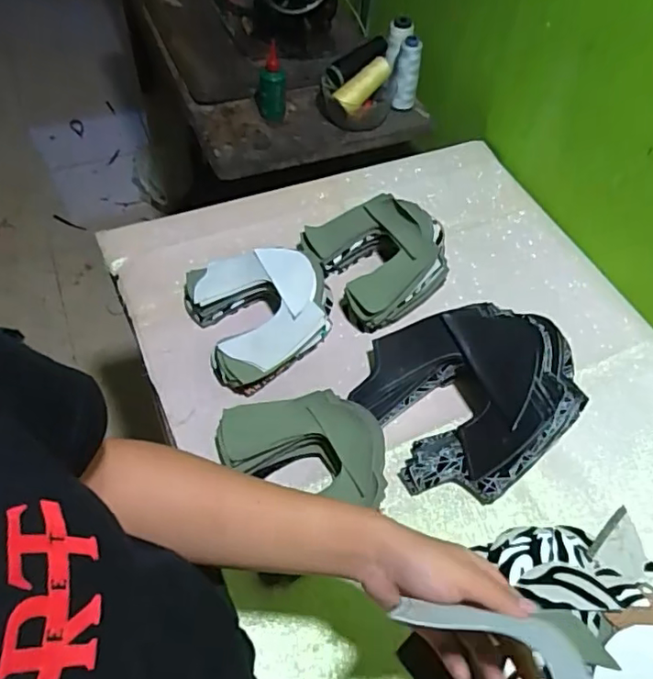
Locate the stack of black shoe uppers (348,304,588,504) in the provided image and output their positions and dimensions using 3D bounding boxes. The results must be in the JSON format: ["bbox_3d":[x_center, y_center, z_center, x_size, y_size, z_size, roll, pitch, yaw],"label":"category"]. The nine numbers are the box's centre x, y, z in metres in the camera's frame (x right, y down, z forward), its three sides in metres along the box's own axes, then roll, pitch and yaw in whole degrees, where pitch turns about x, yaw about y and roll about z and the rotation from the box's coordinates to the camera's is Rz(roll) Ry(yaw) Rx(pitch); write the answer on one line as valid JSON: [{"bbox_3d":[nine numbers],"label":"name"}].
[{"bbox_3d":[0.152,0.043,0.609,0.227,0.091,0.207,-35,64,-25],"label":"stack of black shoe uppers"}]

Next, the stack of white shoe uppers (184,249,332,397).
[{"bbox_3d":[-0.071,-0.040,0.673,0.166,0.057,0.170,-19,58,-17],"label":"stack of white shoe uppers"}]

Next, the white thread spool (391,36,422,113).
[{"bbox_3d":[0.135,-0.435,0.949,0.036,0.131,0.033,13,55,5],"label":"white thread spool"}]

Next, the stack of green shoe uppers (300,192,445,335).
[{"bbox_3d":[0.068,-0.115,0.730,0.153,0.078,0.170,-27,61,-21],"label":"stack of green shoe uppers"}]

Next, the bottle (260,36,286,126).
[{"bbox_3d":[-0.089,-0.405,0.908,0.049,0.126,0.038,0,54,-4],"label":"bottle"}]

